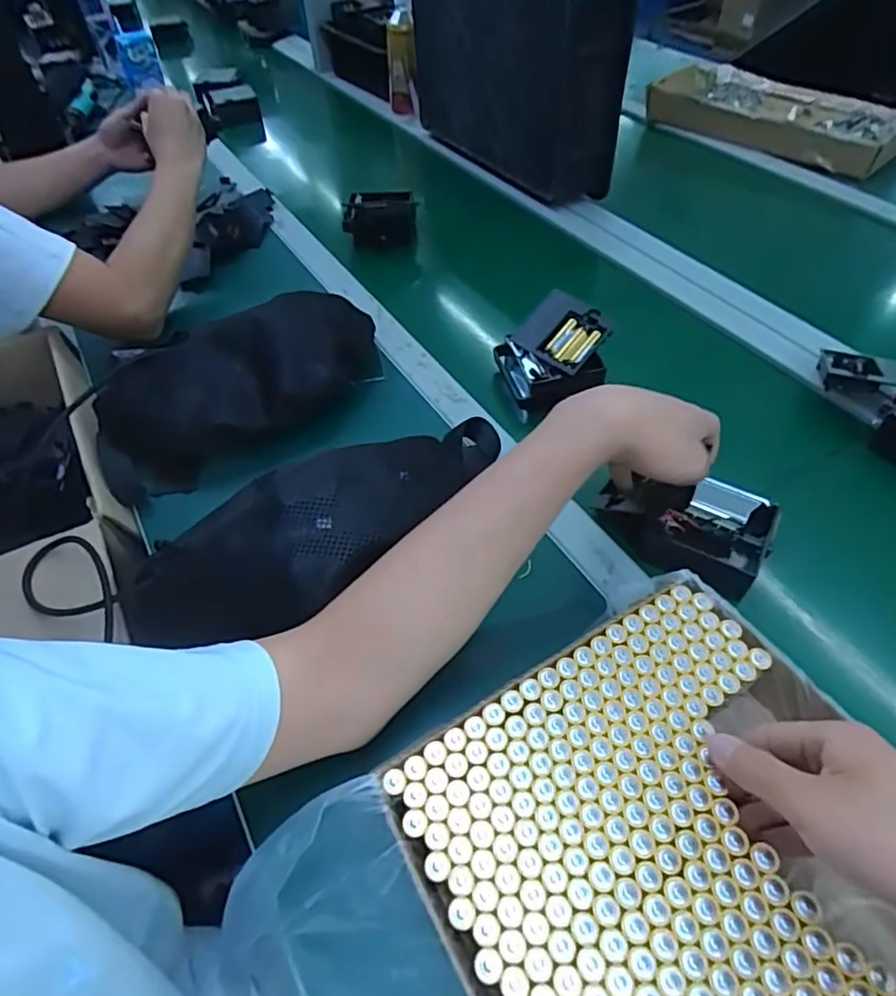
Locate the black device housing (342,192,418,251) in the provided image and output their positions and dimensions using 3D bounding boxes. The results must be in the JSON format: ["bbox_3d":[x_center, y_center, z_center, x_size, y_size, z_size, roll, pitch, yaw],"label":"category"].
[{"bbox_3d":[-0.093,-0.401,0.861,0.100,0.062,0.070,3,51,5],"label":"black device housing"}]

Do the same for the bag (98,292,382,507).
[{"bbox_3d":[-0.204,-0.117,0.598,0.300,0.077,0.139,-28,55,-18],"label":"bag"}]

